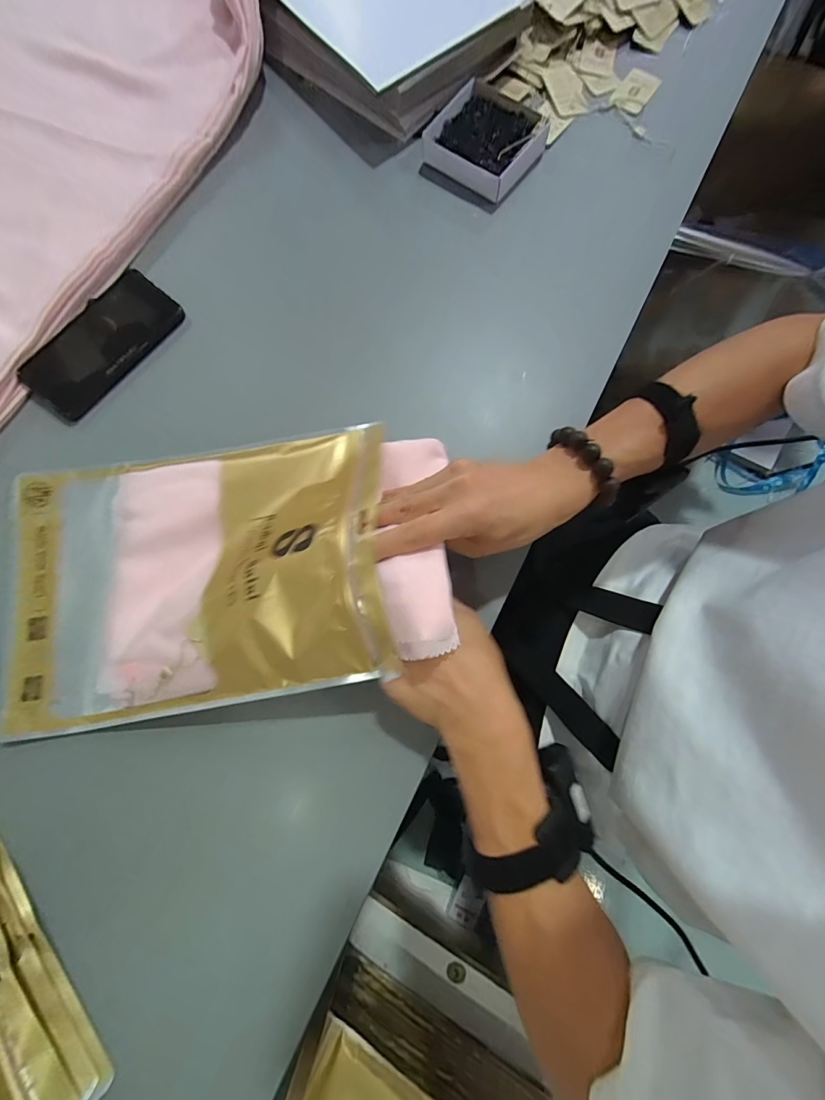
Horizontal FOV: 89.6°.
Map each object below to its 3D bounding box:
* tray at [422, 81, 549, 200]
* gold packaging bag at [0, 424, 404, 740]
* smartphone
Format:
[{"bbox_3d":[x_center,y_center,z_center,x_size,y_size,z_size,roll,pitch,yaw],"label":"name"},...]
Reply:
[{"bbox_3d":[0.080,-0.457,0.456,0.114,0.025,0.108,41,81,7],"label":"tray"},{"bbox_3d":[-0.199,0.007,0.353,0.355,0.097,0.243,-6,79,-2],"label":"gold packaging bag"},{"bbox_3d":[-0.322,-0.213,0.431,0.080,0.014,0.167,38,81,6],"label":"smartphone"}]

